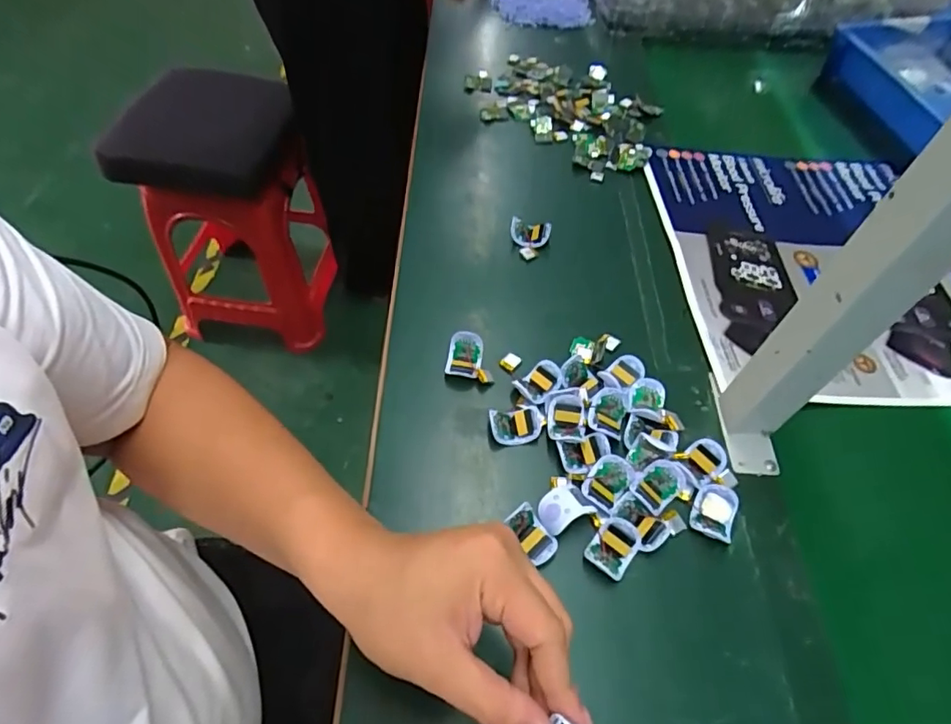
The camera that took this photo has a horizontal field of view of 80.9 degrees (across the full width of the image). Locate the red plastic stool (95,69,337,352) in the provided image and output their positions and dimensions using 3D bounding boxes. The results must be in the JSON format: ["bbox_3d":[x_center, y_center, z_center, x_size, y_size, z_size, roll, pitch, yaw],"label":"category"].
[{"bbox_3d":[-0.541,-0.331,1.335,0.344,0.585,0.377,-1,56,-4],"label":"red plastic stool"}]

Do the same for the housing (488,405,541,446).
[{"bbox_3d":[0.034,0.053,0.474,0.044,0.017,0.033,-1,56,-3],"label":"housing"}]

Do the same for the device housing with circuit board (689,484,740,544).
[{"bbox_3d":[0.186,0.117,0.435,0.031,0.012,0.041,25,58,15],"label":"device housing with circuit board"}]

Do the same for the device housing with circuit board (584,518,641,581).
[{"bbox_3d":[0.103,0.139,0.417,0.031,0.012,0.042,32,60,18],"label":"device housing with circuit board"}]

